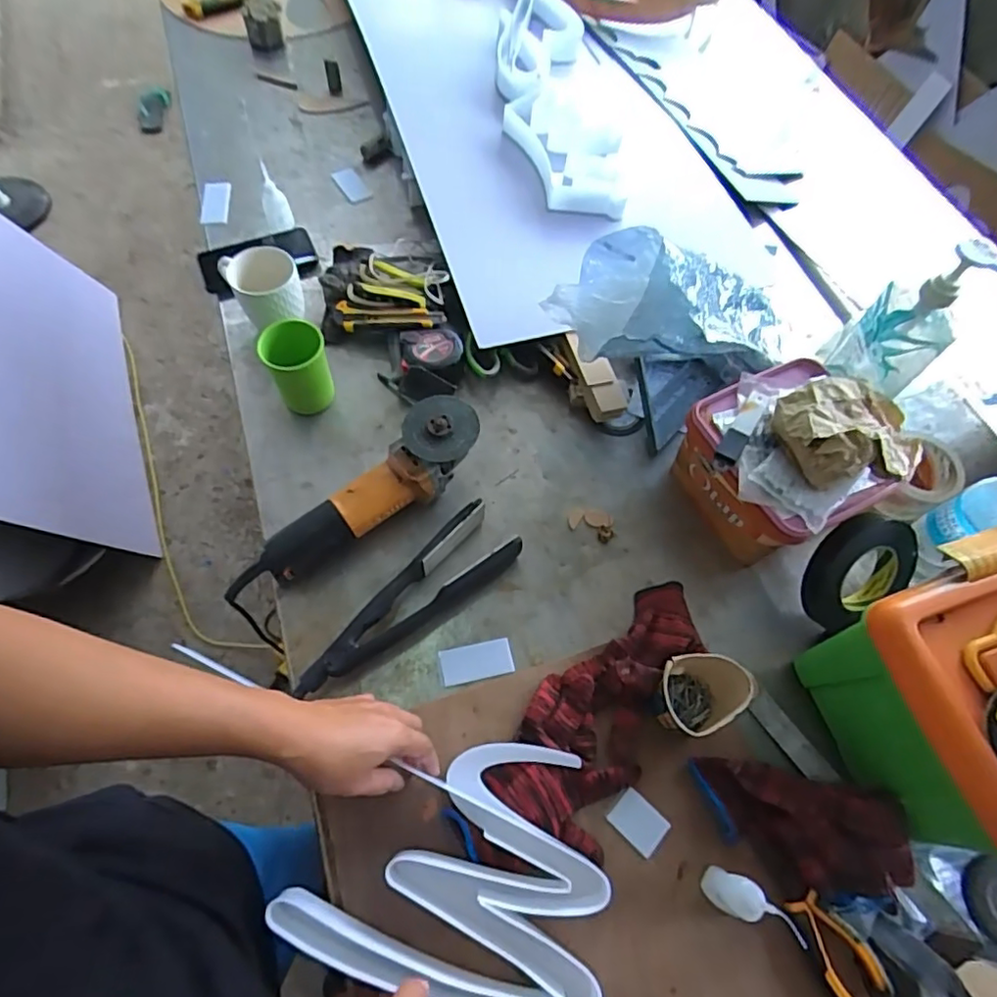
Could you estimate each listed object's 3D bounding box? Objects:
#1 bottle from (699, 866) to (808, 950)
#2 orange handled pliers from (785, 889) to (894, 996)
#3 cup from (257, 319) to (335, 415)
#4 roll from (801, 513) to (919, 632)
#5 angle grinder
[{"bbox_3d":[0.213,0.344,0.515,0.044,0.116,0.032,21,65,9],"label":"bottle"},{"bbox_3d":[0.302,0.399,0.532,0.050,0.015,0.092,-20,66,-11],"label":"orange handled pliers"},{"bbox_3d":[-0.248,-0.160,0.763,0.073,0.110,0.067,0,64,-1],"label":"cup"},{"bbox_3d":[0.399,0.079,0.660,0.134,0.130,0.033,-16,29,-7],"label":"roll"},{"bbox_3d":[-0.167,0.000,0.692,0.315,0.097,0.079,-32,69,-15],"label":"angle grinder"}]

